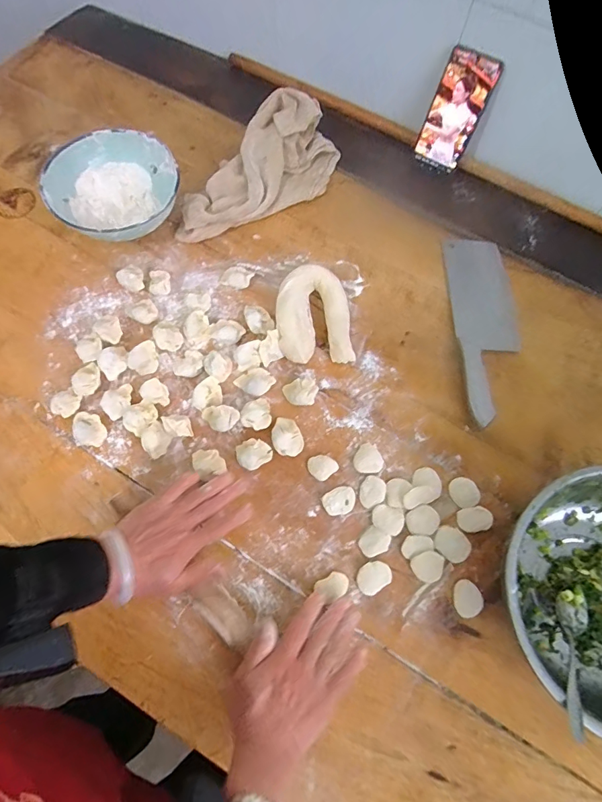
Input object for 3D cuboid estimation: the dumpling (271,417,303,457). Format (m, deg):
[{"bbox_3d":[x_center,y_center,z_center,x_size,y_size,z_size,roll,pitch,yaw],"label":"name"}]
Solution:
[{"bbox_3d":[-0.018,0.044,0.536,0.036,0.013,0.051,-16,72,-7],"label":"dumpling"}]

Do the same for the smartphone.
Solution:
[{"bbox_3d":[0.229,-0.428,0.645,0.076,0.154,0.008,32,55,9],"label":"smartphone"}]

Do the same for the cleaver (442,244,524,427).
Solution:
[{"bbox_3d":[0.259,-0.109,0.593,0.089,0.021,0.292,1,71,-1],"label":"cleaver"}]

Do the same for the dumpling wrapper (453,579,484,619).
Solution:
[{"bbox_3d":[0.189,0.224,0.484,0.032,0.004,0.039,12,71,3],"label":"dumpling wrapper"}]

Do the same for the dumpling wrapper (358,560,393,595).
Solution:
[{"bbox_3d":[0.083,0.201,0.489,0.040,0.005,0.031,-30,74,-11],"label":"dumpling wrapper"}]

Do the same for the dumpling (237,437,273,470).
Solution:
[{"bbox_3d":[-0.058,0.064,0.528,0.041,0.022,0.037,-29,74,-11],"label":"dumpling"}]

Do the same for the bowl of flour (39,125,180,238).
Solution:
[{"bbox_3d":[-0.257,-0.289,0.614,0.172,0.076,0.177,0,71,-1],"label":"bowl of flour"}]

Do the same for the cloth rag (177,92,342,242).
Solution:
[{"bbox_3d":[-0.055,-0.340,0.651,0.154,0.057,0.291,28,73,8],"label":"cloth rag"}]

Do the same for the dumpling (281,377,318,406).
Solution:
[{"bbox_3d":[0.001,-0.012,0.554,0.043,0.020,0.038,-23,73,-9],"label":"dumpling"}]

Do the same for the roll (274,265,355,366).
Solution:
[{"bbox_3d":[0.016,-0.118,0.582,0.098,0.036,0.138,-6,71,-3],"label":"roll"}]

